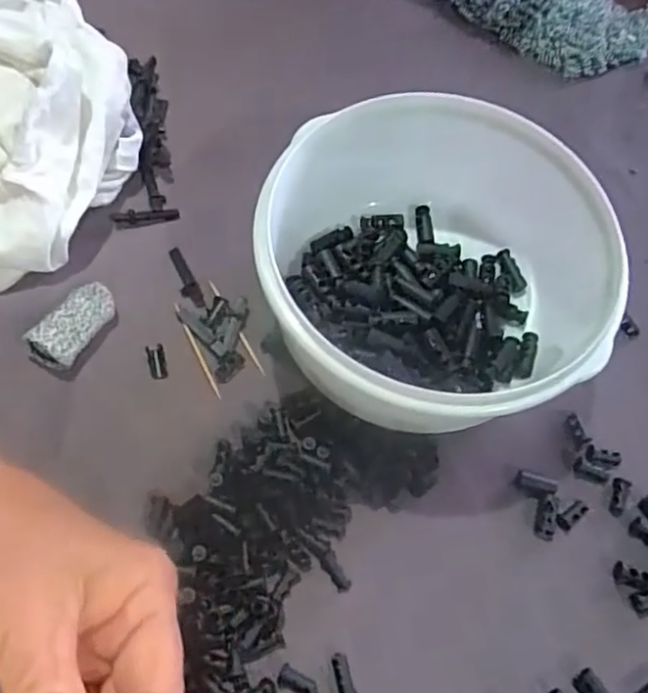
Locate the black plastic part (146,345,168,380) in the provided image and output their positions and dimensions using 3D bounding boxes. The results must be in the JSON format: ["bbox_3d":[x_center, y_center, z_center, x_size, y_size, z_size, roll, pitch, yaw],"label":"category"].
[{"bbox_3d":[-0.085,0.008,0.323,0.008,0.004,0.017,-12,67,-9],"label":"black plastic part"}]

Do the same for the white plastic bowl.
[{"bbox_3d":[0.046,-0.032,0.310,0.146,0.075,0.154,1,66,-3],"label":"white plastic bowl"}]

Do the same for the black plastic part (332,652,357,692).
[{"bbox_3d":[0.009,0.142,0.272,0.008,0.008,0.020,-12,67,-9],"label":"black plastic part"}]

